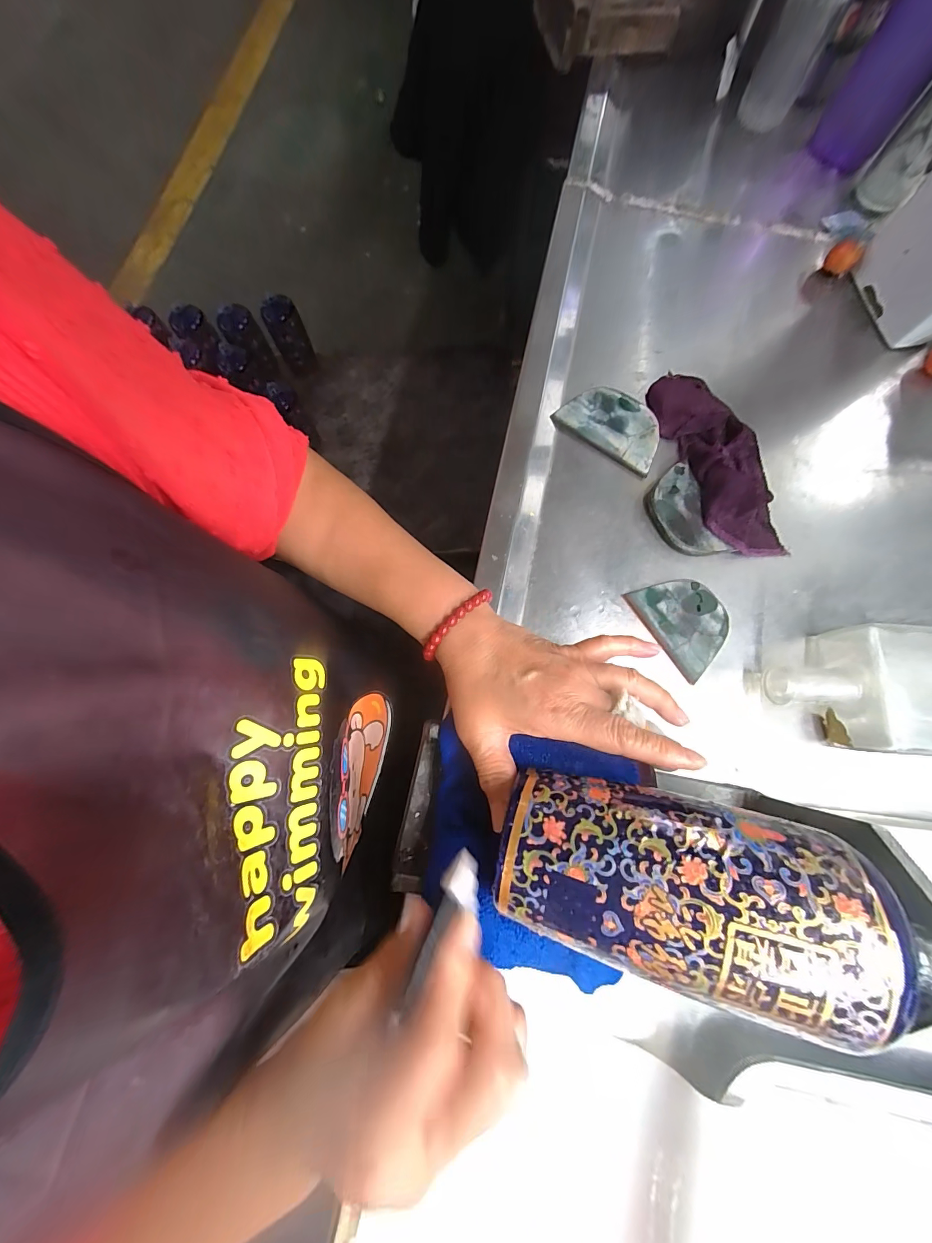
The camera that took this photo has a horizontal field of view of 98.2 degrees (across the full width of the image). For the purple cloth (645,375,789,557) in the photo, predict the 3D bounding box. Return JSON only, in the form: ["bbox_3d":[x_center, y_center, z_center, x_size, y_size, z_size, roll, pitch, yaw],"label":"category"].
[{"bbox_3d":[0.215,-0.140,0.353,0.058,0.025,0.179,-15,80,-2],"label":"purple cloth"}]

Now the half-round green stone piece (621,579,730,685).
[{"bbox_3d":[0.176,-0.003,0.325,0.059,0.010,0.080,-35,81,-5],"label":"half-round green stone piece"}]

